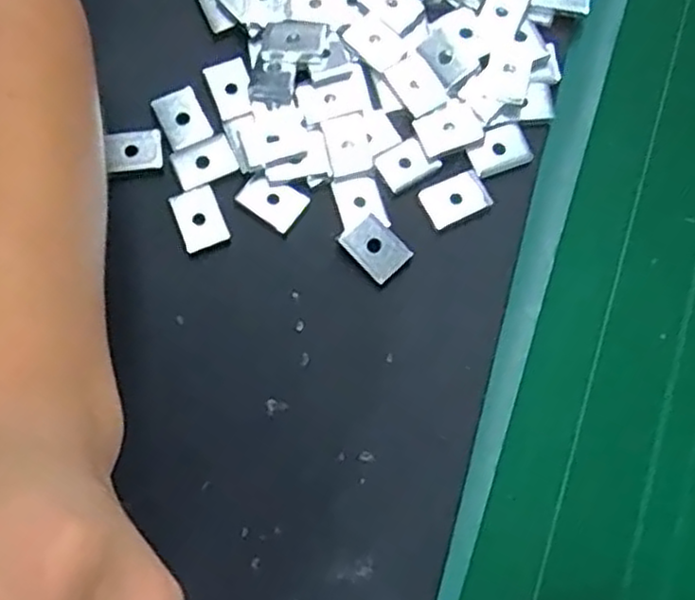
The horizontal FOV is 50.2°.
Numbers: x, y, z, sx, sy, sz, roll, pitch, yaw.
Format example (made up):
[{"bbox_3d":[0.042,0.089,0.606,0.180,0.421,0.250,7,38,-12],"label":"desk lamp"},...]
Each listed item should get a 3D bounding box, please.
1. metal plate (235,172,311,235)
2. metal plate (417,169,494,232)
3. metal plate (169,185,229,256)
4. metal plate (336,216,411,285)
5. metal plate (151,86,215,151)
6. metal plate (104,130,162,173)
[{"bbox_3d":[-0.034,-0.045,0.331,0.027,0.004,0.019,34,76,9],"label":"metal plate"},{"bbox_3d":[0.048,-0.045,0.331,0.027,0.006,0.021,-28,76,-9],"label":"metal plate"},{"bbox_3d":[-0.066,-0.036,0.328,0.020,0.004,0.027,-22,75,-7],"label":"metal plate"},{"bbox_3d":[0.012,-0.022,0.324,0.028,0.011,0.019,44,77,11],"label":"metal plate"},{"bbox_3d":[-0.076,-0.084,0.341,0.021,0.004,0.027,-28,76,-9],"label":"metal plate"},{"bbox_3d":[-0.097,-0.068,0.335,0.024,0.004,0.018,-8,74,-3],"label":"metal plate"}]

